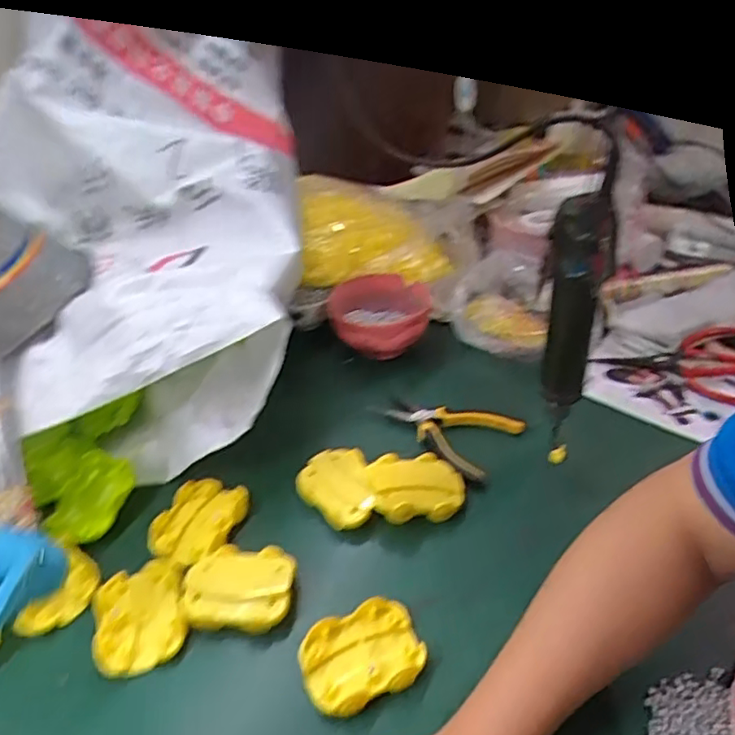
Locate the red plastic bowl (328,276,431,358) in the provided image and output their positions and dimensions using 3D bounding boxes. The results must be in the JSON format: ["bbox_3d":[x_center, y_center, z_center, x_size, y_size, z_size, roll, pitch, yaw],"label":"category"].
[{"bbox_3d":[0.016,-0.060,0.767,0.123,0.061,0.139,-2,37,5],"label":"red plastic bowl"}]

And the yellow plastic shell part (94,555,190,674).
[{"bbox_3d":[-0.180,0.195,0.491,0.066,0.014,0.087,-10,38,-13],"label":"yellow plastic shell part"}]

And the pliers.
[{"bbox_3d":[0.076,0.059,0.640,0.141,0.010,0.096,22,44,31],"label":"pliers"}]

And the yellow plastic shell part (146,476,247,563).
[{"bbox_3d":[-0.153,0.139,0.571,0.066,0.023,0.090,11,39,20],"label":"yellow plastic shell part"}]

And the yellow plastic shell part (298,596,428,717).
[{"bbox_3d":[-0.004,0.211,0.458,0.088,0.017,0.065,-18,38,-17],"label":"yellow plastic shell part"}]

